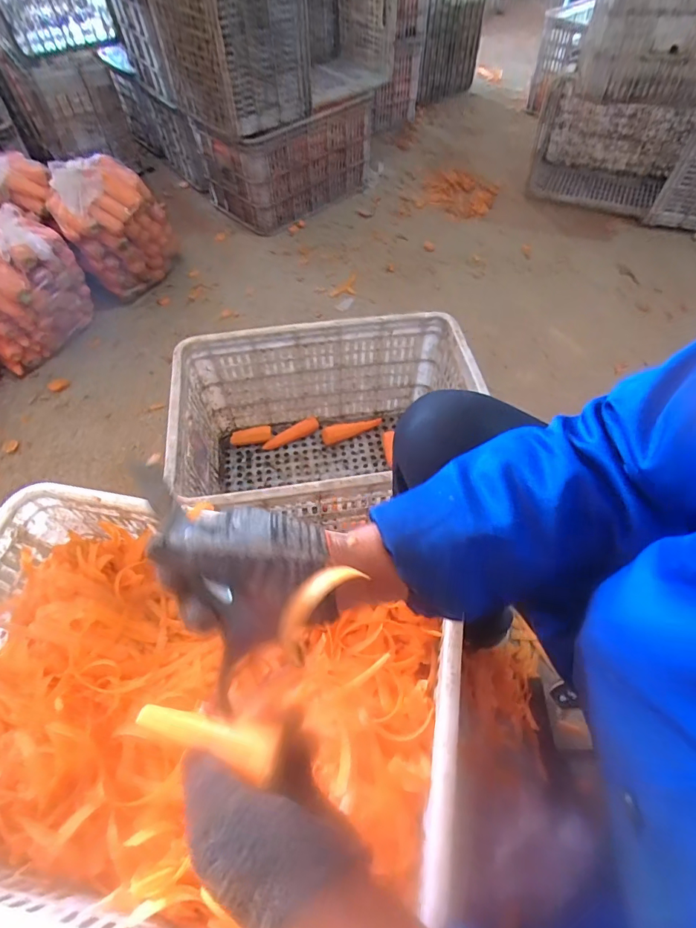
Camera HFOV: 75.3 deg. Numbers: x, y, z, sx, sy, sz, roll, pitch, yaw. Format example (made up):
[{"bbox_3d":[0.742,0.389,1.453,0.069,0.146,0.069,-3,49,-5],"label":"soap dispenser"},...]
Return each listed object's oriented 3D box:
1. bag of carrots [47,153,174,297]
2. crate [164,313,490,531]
[{"bbox_3d":[-0.655,-0.658,1.302,0.275,0.341,0.235,-18,58,-11],"label":"bag of carrots"},{"bbox_3d":[-0.029,-0.034,0.874,0.510,0.312,0.360,-9,57,-5],"label":"crate"}]

